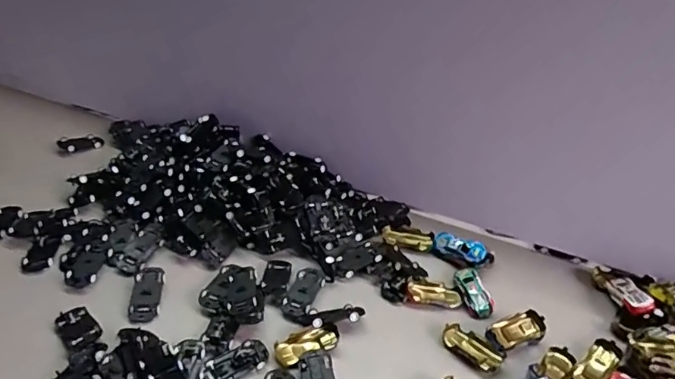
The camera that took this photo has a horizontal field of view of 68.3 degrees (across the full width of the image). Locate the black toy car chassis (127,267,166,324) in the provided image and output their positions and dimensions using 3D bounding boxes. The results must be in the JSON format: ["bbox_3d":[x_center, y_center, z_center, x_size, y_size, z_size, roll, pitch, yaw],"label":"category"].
[{"bbox_3d":[-0.204,0.111,0.533,0.031,0.011,0.066,-2,37,-7],"label":"black toy car chassis"}]

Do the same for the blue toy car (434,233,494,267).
[{"bbox_3d":[0.152,0.074,0.605,0.070,0.018,0.028,21,40,23],"label":"blue toy car"}]

